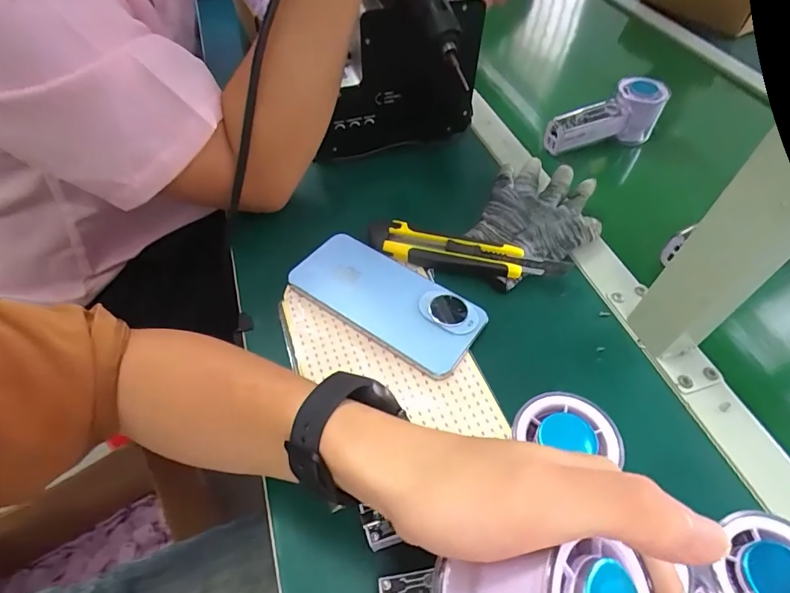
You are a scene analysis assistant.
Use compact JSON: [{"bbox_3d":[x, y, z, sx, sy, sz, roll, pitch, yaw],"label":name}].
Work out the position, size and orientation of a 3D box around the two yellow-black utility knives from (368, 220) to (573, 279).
[{"bbox_3d":[0.062,-0.038,0.402,0.174,0.015,0.032,13,52,7],"label":"two yellow-black utility knives"}]

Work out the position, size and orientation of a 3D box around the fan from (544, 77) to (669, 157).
[{"bbox_3d":[0.244,-0.207,0.534,0.142,0.060,0.046,-20,56,-18],"label":"fan"}]

